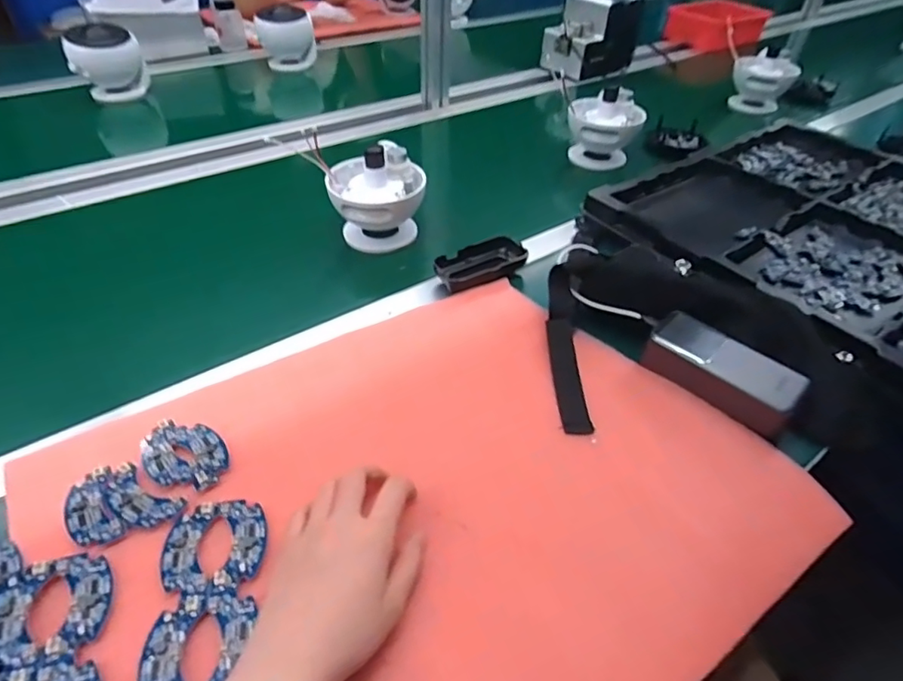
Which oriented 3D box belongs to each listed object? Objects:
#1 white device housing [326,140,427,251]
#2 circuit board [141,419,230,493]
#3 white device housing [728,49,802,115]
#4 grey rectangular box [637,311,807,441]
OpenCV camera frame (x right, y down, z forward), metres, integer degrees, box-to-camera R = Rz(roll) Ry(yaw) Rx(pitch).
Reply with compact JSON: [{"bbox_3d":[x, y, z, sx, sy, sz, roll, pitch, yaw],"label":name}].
[{"bbox_3d":[-0.091,-0.176,0.653,0.117,0.107,0.097,-1,44,-5],"label":"white device housing"},{"bbox_3d":[-0.206,0.087,0.407,0.073,0.004,0.051,22,46,18],"label":"circuit board"},{"bbox_3d":[0.630,-0.514,1.095,0.121,0.135,0.138,27,48,24],"label":"white device housing"},{"bbox_3d":[0.243,0.028,0.478,0.056,0.042,0.131,-32,54,-32],"label":"grey rectangular box"}]

